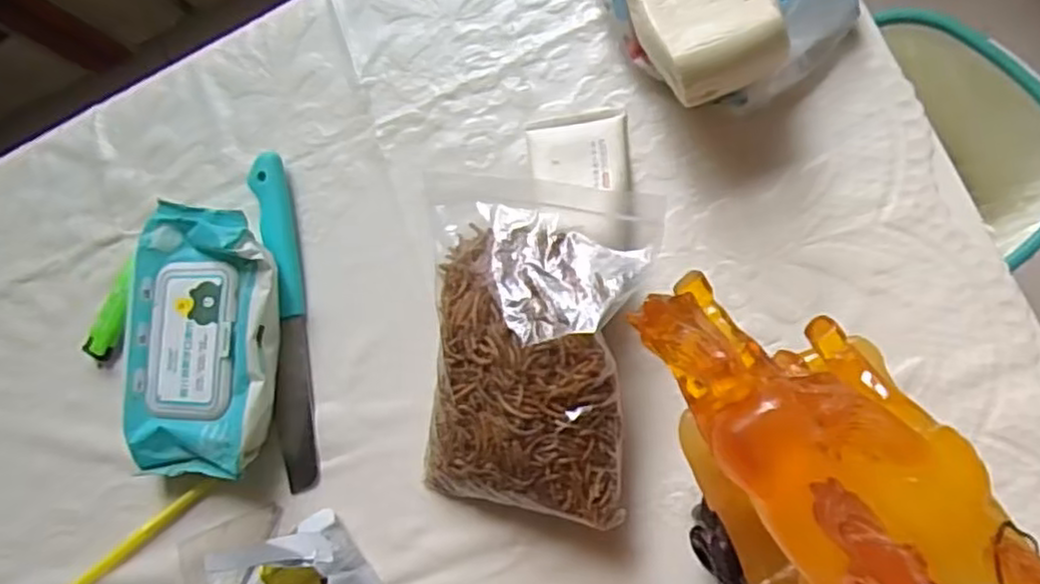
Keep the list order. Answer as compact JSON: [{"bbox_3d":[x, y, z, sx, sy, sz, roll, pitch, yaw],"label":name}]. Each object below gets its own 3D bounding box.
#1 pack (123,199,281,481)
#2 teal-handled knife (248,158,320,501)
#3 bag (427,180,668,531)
[{"bbox_3d":[-0.201,0.030,0.454,0.102,0.033,0.167,1,84,13],"label":"pack"},{"bbox_3d":[-0.149,0.019,0.455,0.025,0.014,0.208,-9,81,13],"label":"teal-handled knife"},{"bbox_3d":[0.003,0.029,0.400,0.126,0.060,0.178,7,85,13],"label":"bag"}]

